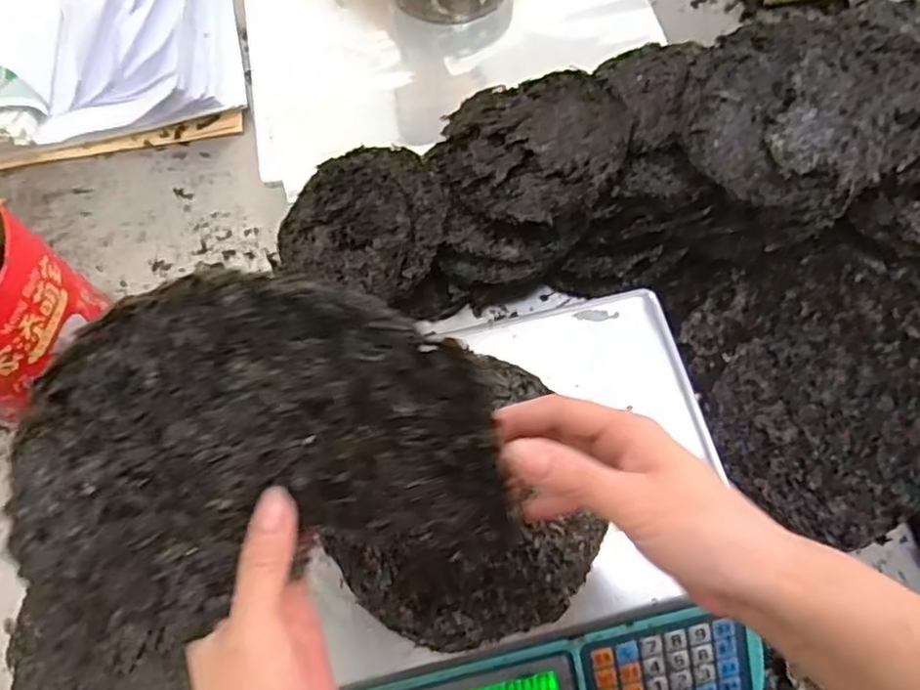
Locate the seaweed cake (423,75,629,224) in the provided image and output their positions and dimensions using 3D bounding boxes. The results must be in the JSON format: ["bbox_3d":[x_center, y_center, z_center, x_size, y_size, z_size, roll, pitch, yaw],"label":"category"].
[{"bbox_3d":[0.068,-0.210,0.678,0.188,0.028,0.194,-9,63,18],"label":"seaweed cake"}]

